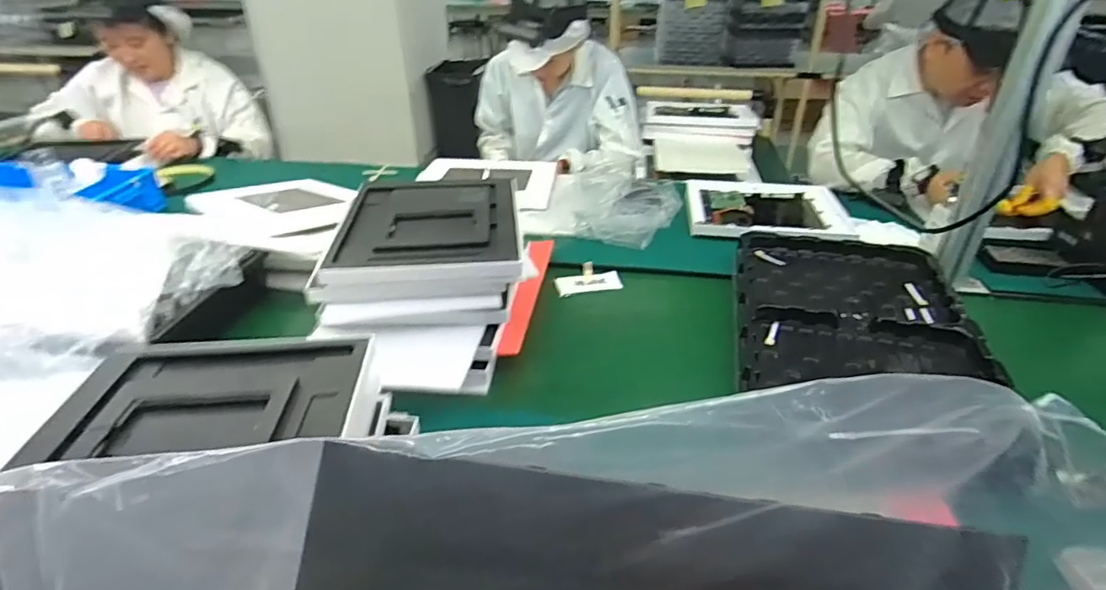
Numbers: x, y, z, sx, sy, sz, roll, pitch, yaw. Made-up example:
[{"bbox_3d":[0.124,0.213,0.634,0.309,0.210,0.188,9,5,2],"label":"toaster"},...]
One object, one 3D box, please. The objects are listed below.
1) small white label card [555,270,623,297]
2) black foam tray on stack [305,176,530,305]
[{"bbox_3d":[0.061,-0.021,0.985,0.111,0.007,0.055,-6,37,-2],"label":"small white label card"},{"bbox_3d":[-0.182,-0.095,0.843,0.264,0.048,0.291,-3,32,-4],"label":"black foam tray on stack"}]

